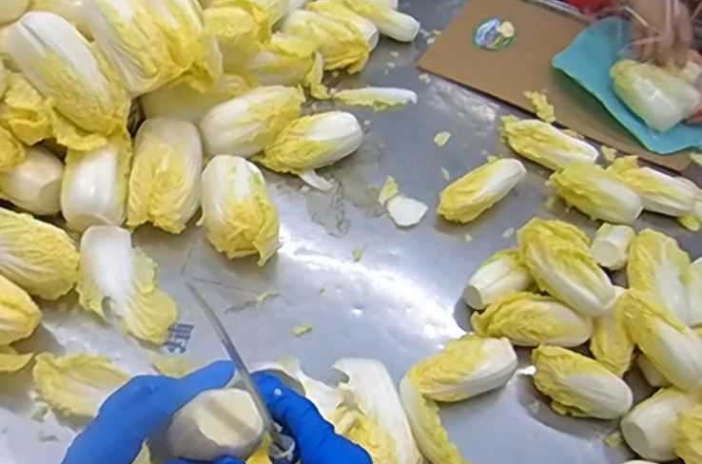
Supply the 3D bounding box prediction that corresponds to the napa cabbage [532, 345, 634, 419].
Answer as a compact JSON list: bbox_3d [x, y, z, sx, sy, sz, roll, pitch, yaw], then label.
[{"bbox_3d":[0.228,0.152,0.615,0.096,0.046,0.050,18,52,8],"label":"napa cabbage"}]

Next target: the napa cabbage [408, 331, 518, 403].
[{"bbox_3d":[0.112,0.141,0.616,0.103,0.042,0.060,-27,59,-24],"label":"napa cabbage"}]

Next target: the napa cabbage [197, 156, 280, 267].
[{"bbox_3d":[-0.132,-0.020,0.702,0.080,0.072,0.136,-14,55,-17],"label":"napa cabbage"}]

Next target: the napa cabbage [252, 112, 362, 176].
[{"bbox_3d":[-0.054,-0.113,0.800,0.136,0.051,0.060,-21,54,-5],"label":"napa cabbage"}]

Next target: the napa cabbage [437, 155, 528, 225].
[{"bbox_3d":[0.163,-0.052,0.778,0.130,0.047,0.054,-26,59,-24],"label":"napa cabbage"}]

